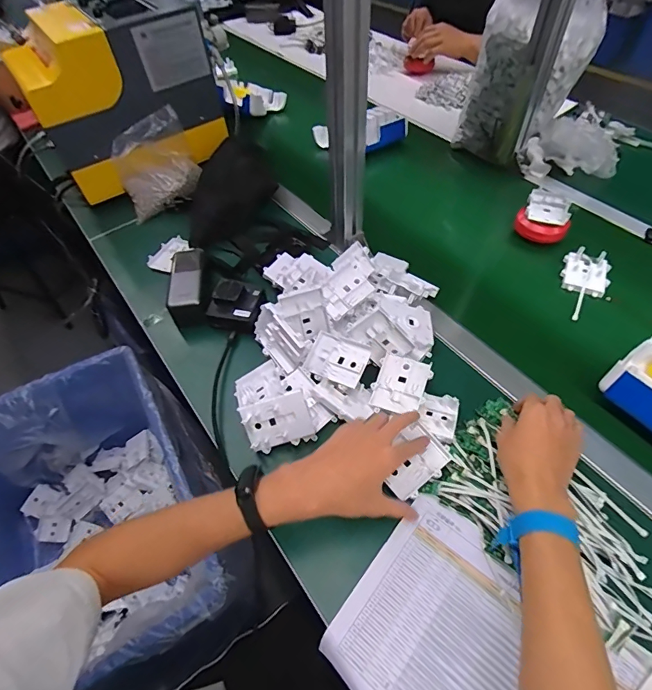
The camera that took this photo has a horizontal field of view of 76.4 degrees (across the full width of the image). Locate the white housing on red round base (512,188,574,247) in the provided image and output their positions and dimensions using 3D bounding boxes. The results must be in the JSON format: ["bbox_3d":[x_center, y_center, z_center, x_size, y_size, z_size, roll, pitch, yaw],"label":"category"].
[{"bbox_3d":[0.393,-0.231,0.751,0.088,0.067,0.070,16,56,15],"label":"white housing on red round base"}]

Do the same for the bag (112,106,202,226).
[{"bbox_3d":[-0.340,-0.362,0.836,0.156,0.135,0.101,-25,56,-14],"label":"bag"}]

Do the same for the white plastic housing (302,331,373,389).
[{"bbox_3d":[0.016,0.020,0.569,0.083,0.015,0.063,21,72,27],"label":"white plastic housing"}]

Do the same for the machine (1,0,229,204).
[{"bbox_3d":[-0.412,-0.503,0.832,0.347,0.256,0.216,-34,59,-20],"label":"machine"}]

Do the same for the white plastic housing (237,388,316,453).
[{"bbox_3d":[-0.060,0.096,0.518,0.082,0.061,0.015,-19,10,2],"label":"white plastic housing"}]

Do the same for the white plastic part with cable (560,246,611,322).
[{"bbox_3d":[0.420,-0.097,0.671,0.069,0.024,0.150,18,56,15],"label":"white plastic part with cable"}]

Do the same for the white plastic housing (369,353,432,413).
[{"bbox_3d":[0.099,0.054,0.549,0.065,0.018,0.078,18,68,19],"label":"white plastic housing"}]

